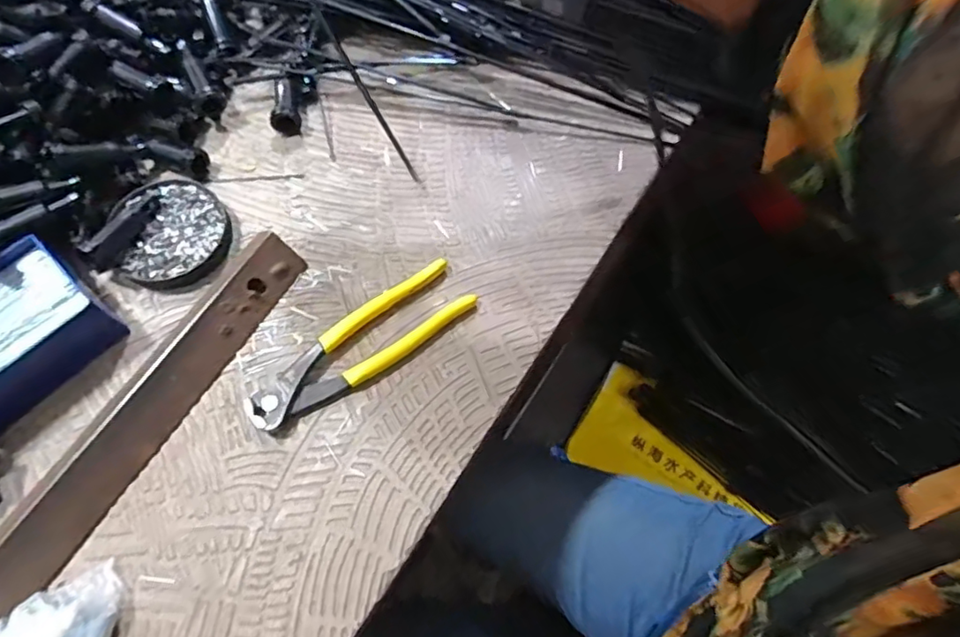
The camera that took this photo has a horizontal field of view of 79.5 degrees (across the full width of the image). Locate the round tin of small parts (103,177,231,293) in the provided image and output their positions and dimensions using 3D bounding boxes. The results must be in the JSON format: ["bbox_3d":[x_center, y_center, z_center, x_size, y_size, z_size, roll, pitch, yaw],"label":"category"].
[{"bbox_3d":[-0.230,-0.065,0.433,0.079,0.019,0.085,1,68,-2],"label":"round tin of small parts"}]

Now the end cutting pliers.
[{"bbox_3d":[-0.081,0.016,0.399,0.163,0.015,0.048,-36,74,-15],"label":"end cutting pliers"}]

